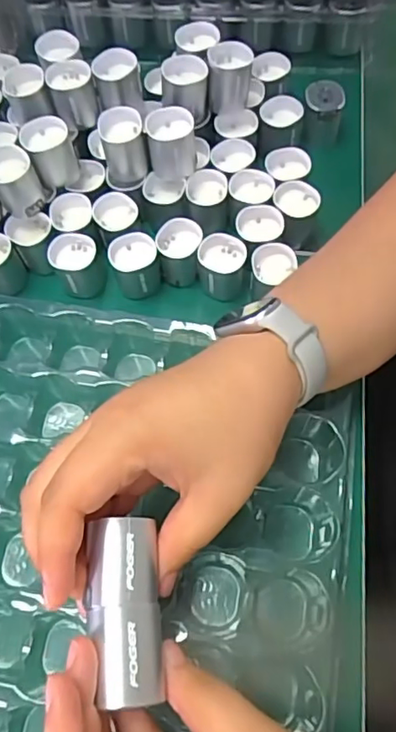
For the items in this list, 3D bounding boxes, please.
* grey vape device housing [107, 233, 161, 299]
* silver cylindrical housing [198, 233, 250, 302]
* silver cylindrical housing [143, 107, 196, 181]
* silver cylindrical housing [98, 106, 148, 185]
[{"bbox_3d":[-0.041,-0.065,0.375,0.031,0.034,0.029,-1,66,3],"label":"grey vape device housing"},{"bbox_3d":[0.017,-0.064,0.372,0.031,0.033,0.030,-4,65,1],"label":"silver cylindrical housing"},{"bbox_3d":[-0.017,-0.145,0.370,0.030,0.034,0.029,-1,66,3],"label":"silver cylindrical housing"},{"bbox_3d":[-0.049,-0.145,0.375,0.028,0.039,0.032,-12,65,-2],"label":"silver cylindrical housing"}]

